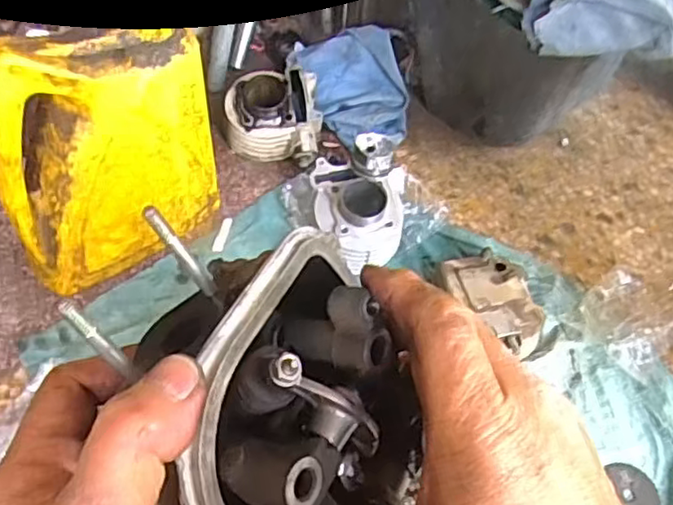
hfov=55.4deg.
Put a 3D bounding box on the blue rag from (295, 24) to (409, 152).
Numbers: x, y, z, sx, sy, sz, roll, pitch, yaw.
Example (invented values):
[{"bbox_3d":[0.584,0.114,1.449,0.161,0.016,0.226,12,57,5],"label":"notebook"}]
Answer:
[{"bbox_3d":[0.028,-0.247,0.932,0.121,0.092,0.169,-16,55,-17],"label":"blue rag"}]

